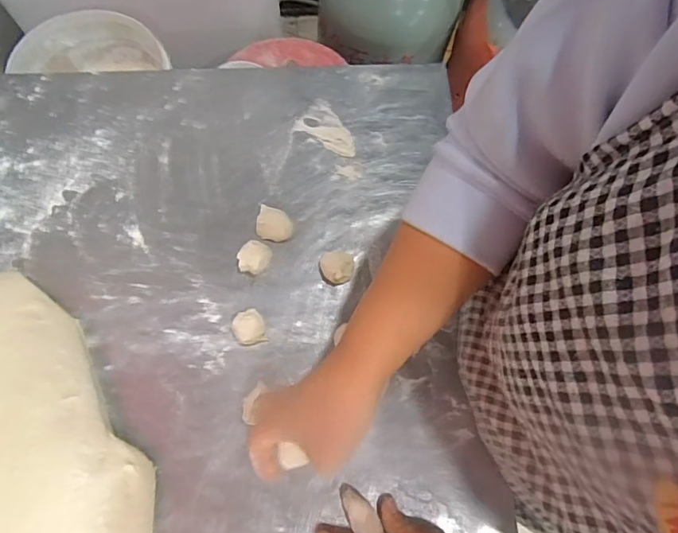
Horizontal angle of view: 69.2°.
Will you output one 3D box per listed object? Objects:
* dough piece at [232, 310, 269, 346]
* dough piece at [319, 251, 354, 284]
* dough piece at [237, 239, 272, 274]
[{"bbox_3d":[-0.089,0.060,0.487,0.030,0.022,0.035,-19,75,-8],"label":"dough piece"},{"bbox_3d":[-0.003,0.002,0.510,0.035,0.020,0.033,1,73,-2],"label":"dough piece"},{"bbox_3d":[-0.085,-0.008,0.506,0.033,0.026,0.031,13,73,1],"label":"dough piece"}]

